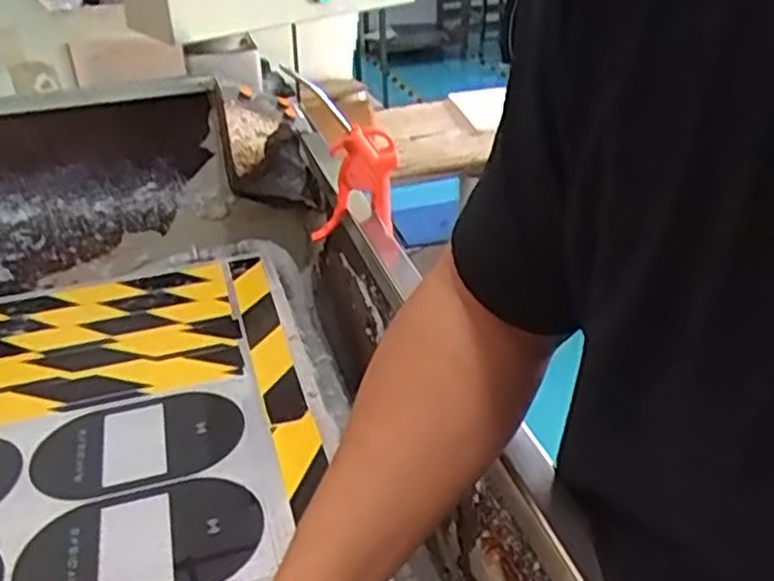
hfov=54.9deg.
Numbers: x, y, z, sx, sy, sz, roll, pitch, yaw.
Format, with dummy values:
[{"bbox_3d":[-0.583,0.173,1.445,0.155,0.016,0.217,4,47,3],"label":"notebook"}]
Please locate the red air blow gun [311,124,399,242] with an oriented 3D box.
[{"bbox_3d":[-0.032,-0.108,0.750,0.088,0.117,0.028,-10,31,-13],"label":"red air blow gun"}]

